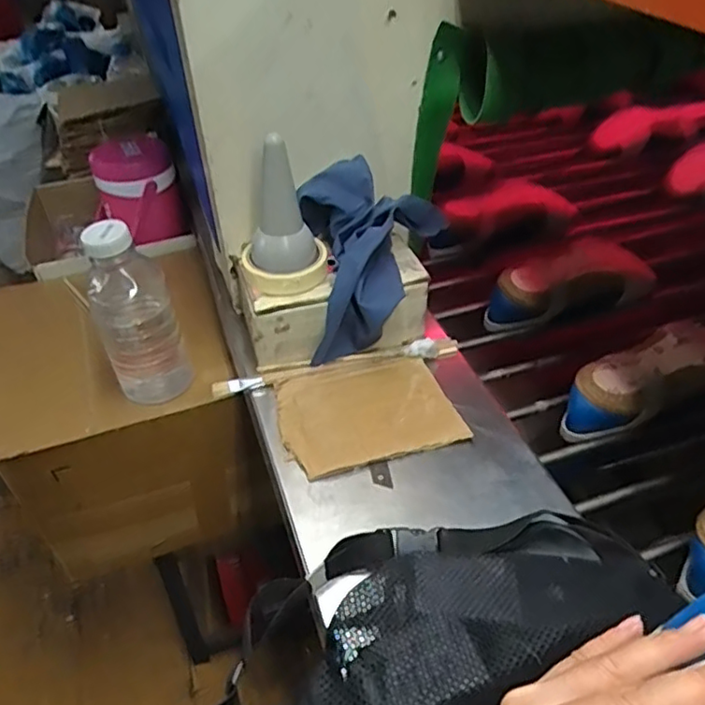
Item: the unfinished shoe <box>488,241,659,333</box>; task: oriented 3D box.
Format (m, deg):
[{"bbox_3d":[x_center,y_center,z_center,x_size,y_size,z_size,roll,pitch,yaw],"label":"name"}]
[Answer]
[{"bbox_3d":[0.285,-0.092,0.818,0.248,0.070,0.082,-15,42,-16],"label":"unfinished shoe"}]

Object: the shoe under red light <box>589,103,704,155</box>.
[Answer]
[{"bbox_3d":[0.578,-0.435,1.208,0.233,0.073,0.079,-12,42,-13],"label":"shoe under red light"}]

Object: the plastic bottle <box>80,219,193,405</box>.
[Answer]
[{"bbox_3d":[-0.253,-0.044,0.720,0.086,0.228,0.094,-22,45,-23],"label":"plastic bottle"}]

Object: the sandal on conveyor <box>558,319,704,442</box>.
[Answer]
[{"bbox_3d":[0.332,0.035,0.677,0.239,0.082,0.085,-16,43,-17],"label":"sandal on conveyor"}]

